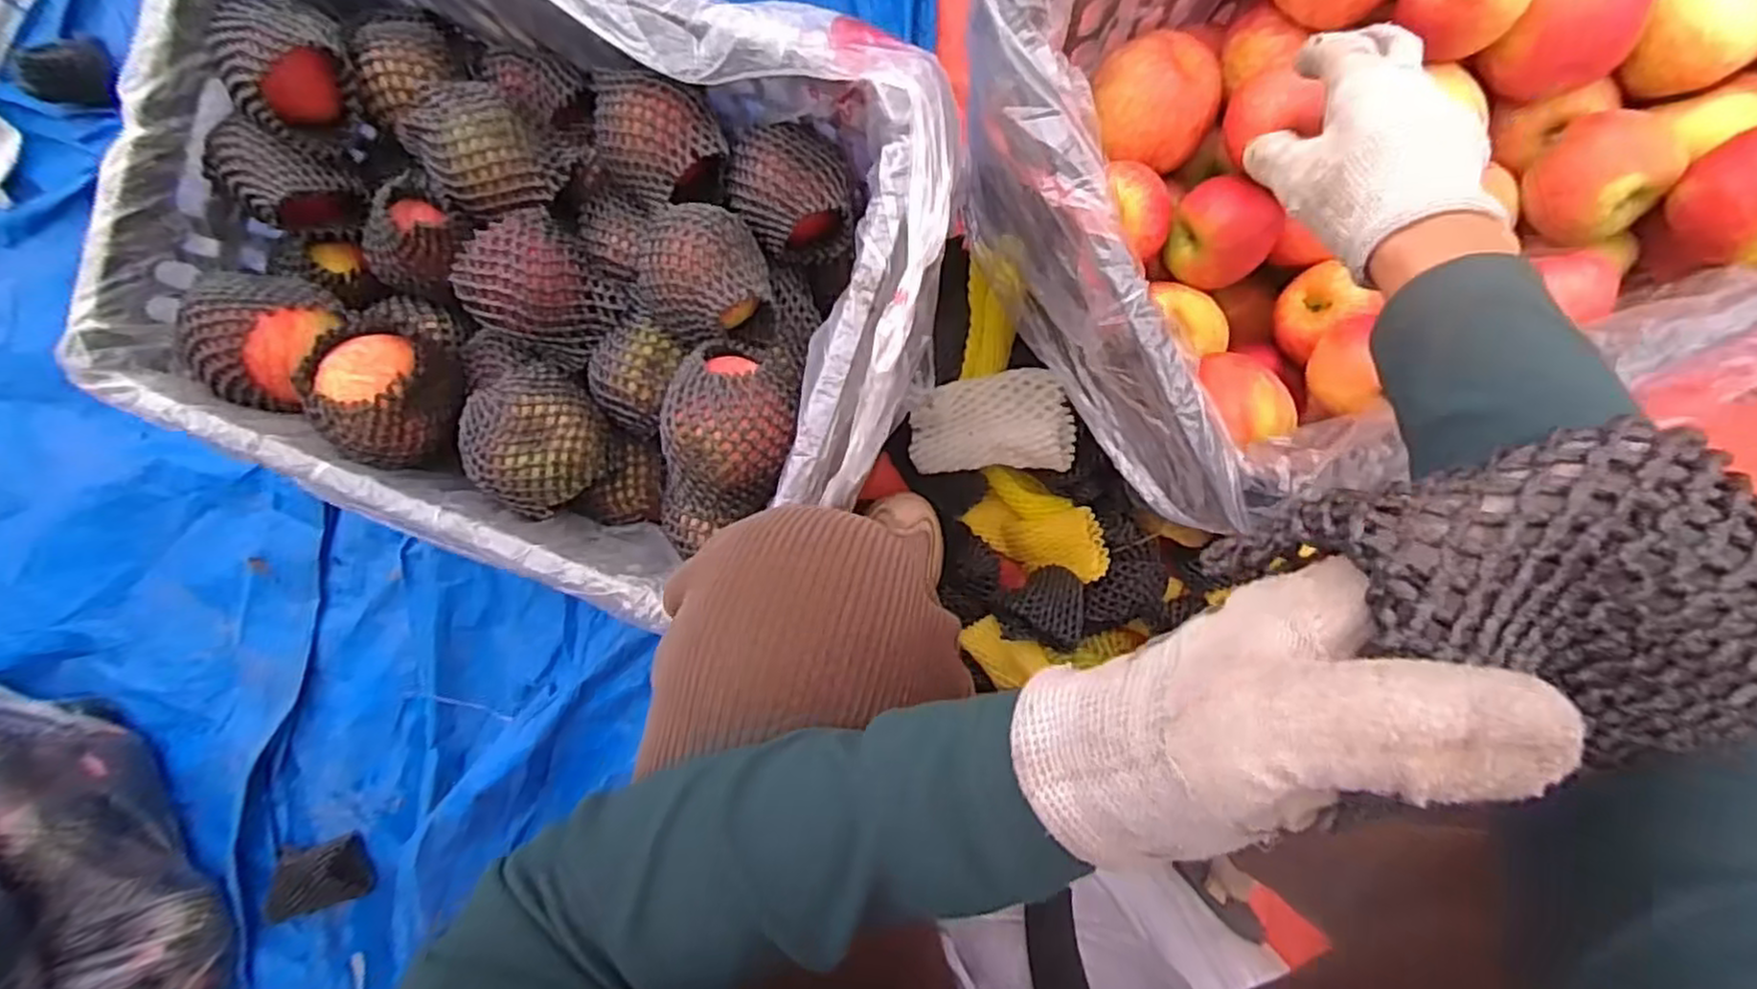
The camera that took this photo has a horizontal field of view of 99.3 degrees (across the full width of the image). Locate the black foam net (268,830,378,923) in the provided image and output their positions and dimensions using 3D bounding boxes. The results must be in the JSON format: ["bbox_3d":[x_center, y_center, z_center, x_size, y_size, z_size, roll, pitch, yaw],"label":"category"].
[{"bbox_3d":[-0.632,0.429,0.833,0.127,0.042,0.078,-21,89,9],"label":"black foam net"}]

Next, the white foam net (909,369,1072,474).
[{"bbox_3d":[0.088,-0.058,0.616,0.139,0.025,0.079,0,97,30],"label":"white foam net"}]

